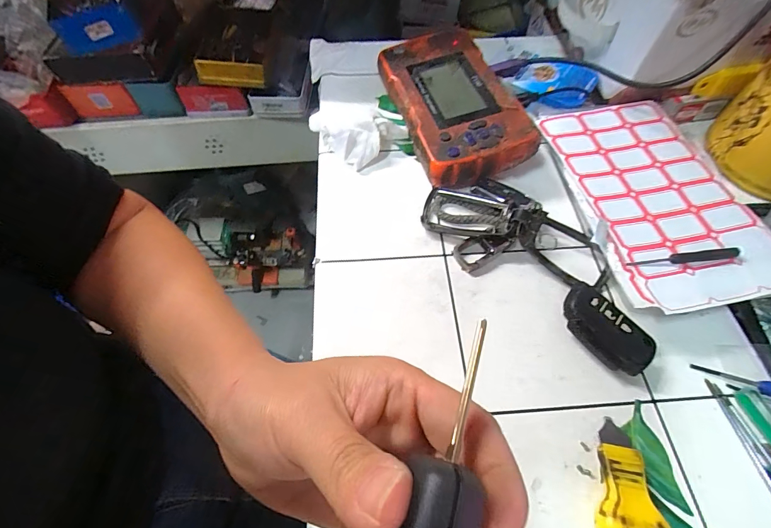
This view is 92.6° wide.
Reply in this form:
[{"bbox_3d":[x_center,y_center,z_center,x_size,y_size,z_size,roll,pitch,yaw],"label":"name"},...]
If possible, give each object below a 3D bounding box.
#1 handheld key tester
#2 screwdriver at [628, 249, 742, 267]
[{"bbox_3d":[0.061,-0.158,0.342,0.097,0.026,0.174,-15,67,-9],"label":"handheld key tester"},{"bbox_3d":[0.212,-0.004,0.262,0.082,0.006,0.006,-6,61,-2],"label":"screwdriver"}]

